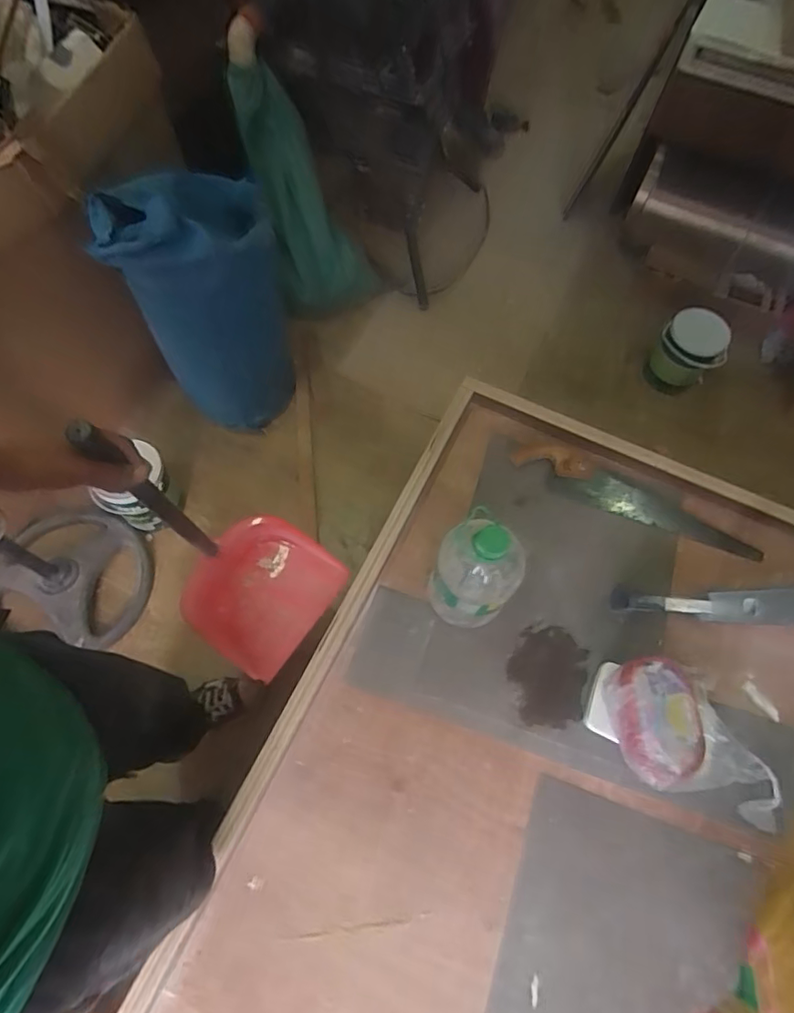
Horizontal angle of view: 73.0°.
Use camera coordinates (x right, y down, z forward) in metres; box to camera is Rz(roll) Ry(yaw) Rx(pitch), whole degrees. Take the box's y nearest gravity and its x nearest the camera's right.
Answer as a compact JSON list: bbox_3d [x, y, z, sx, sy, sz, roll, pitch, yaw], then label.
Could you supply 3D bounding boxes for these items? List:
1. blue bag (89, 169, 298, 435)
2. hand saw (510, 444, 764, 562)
[{"bbox_3d":[-0.460,-0.479,1.367,0.338,0.656,0.237,3,65,-1],"label":"blue bag"},{"bbox_3d":[0.532,-0.018,1.187,0.562,0.030,0.095,20,65,8],"label":"hand saw"}]

